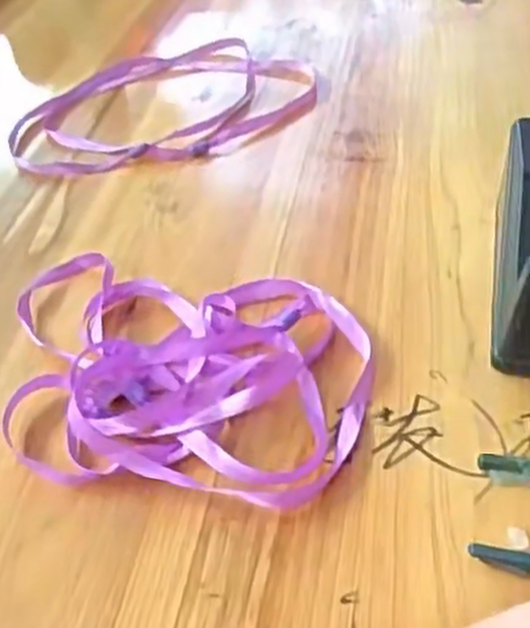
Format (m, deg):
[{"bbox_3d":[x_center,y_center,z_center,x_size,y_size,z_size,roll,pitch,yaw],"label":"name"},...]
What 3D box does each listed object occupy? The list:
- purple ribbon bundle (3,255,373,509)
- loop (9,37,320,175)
[{"bbox_3d":[-0.052,0.027,0.403,0.206,0.024,0.142,9,44,16],"label":"purple ribbon bundle"},{"bbox_3d":[-0.080,-0.179,0.635,0.245,0.013,0.176,-10,42,-4],"label":"loop"}]

